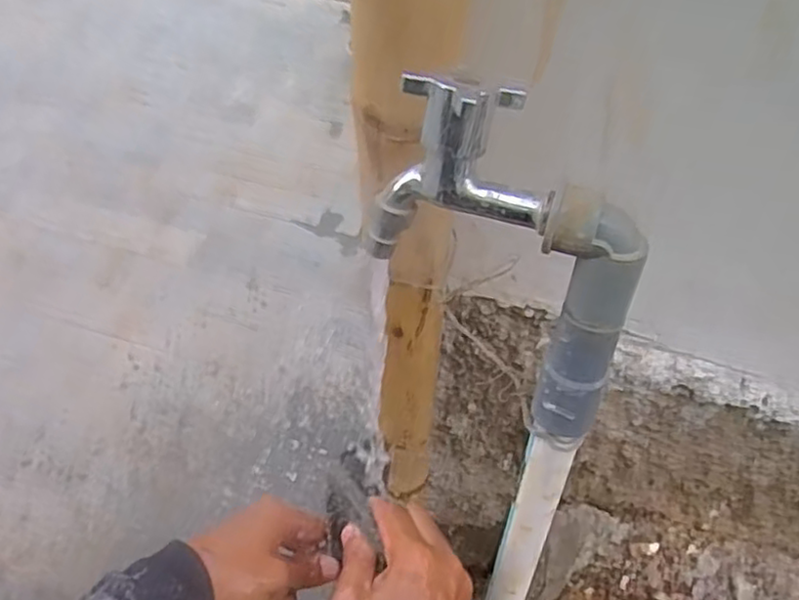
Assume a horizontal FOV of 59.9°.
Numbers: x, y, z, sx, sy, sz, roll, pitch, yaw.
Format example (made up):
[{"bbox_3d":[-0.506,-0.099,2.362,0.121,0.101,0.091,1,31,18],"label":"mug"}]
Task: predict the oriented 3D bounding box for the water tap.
[{"bbox_3d":[0.029,-0.055,0.308,0.078,0.085,0.030,17,47,10],"label":"water tap"}]

